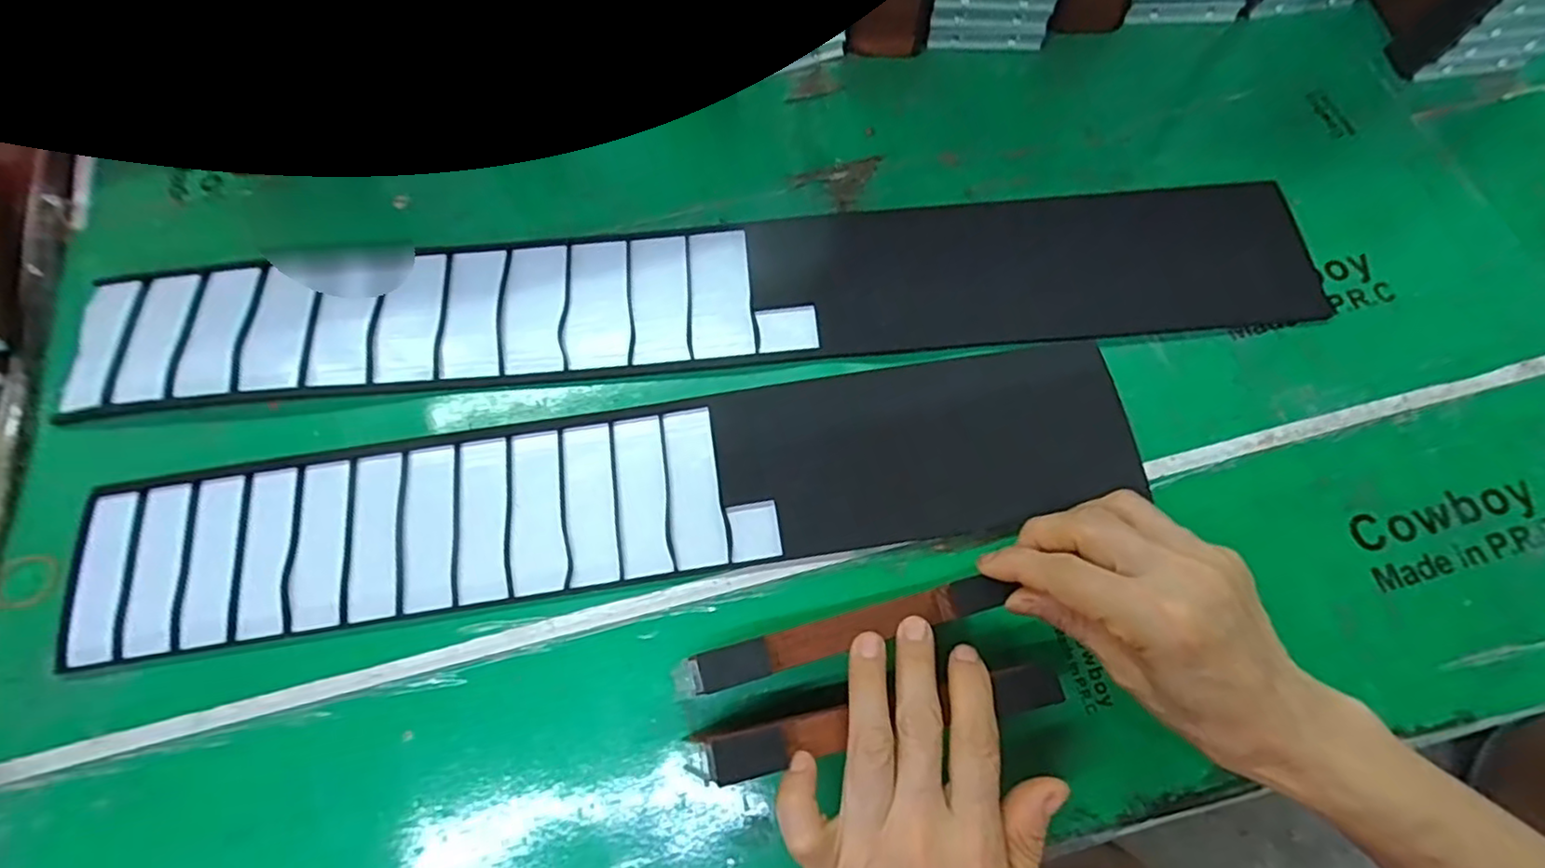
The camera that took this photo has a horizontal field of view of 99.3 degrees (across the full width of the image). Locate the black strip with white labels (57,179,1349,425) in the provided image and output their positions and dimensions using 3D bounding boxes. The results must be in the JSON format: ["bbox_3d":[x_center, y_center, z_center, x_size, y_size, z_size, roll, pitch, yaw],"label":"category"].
[{"bbox_3d":[-0.046,-0.084,0.394,0.716,0.008,0.101,-5,70,-1],"label":"black strip with white labels"}]

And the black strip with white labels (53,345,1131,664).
[{"bbox_3d":[-0.085,0.034,0.353,0.552,0.008,0.093,-9,71,-1],"label":"black strip with white labels"}]

